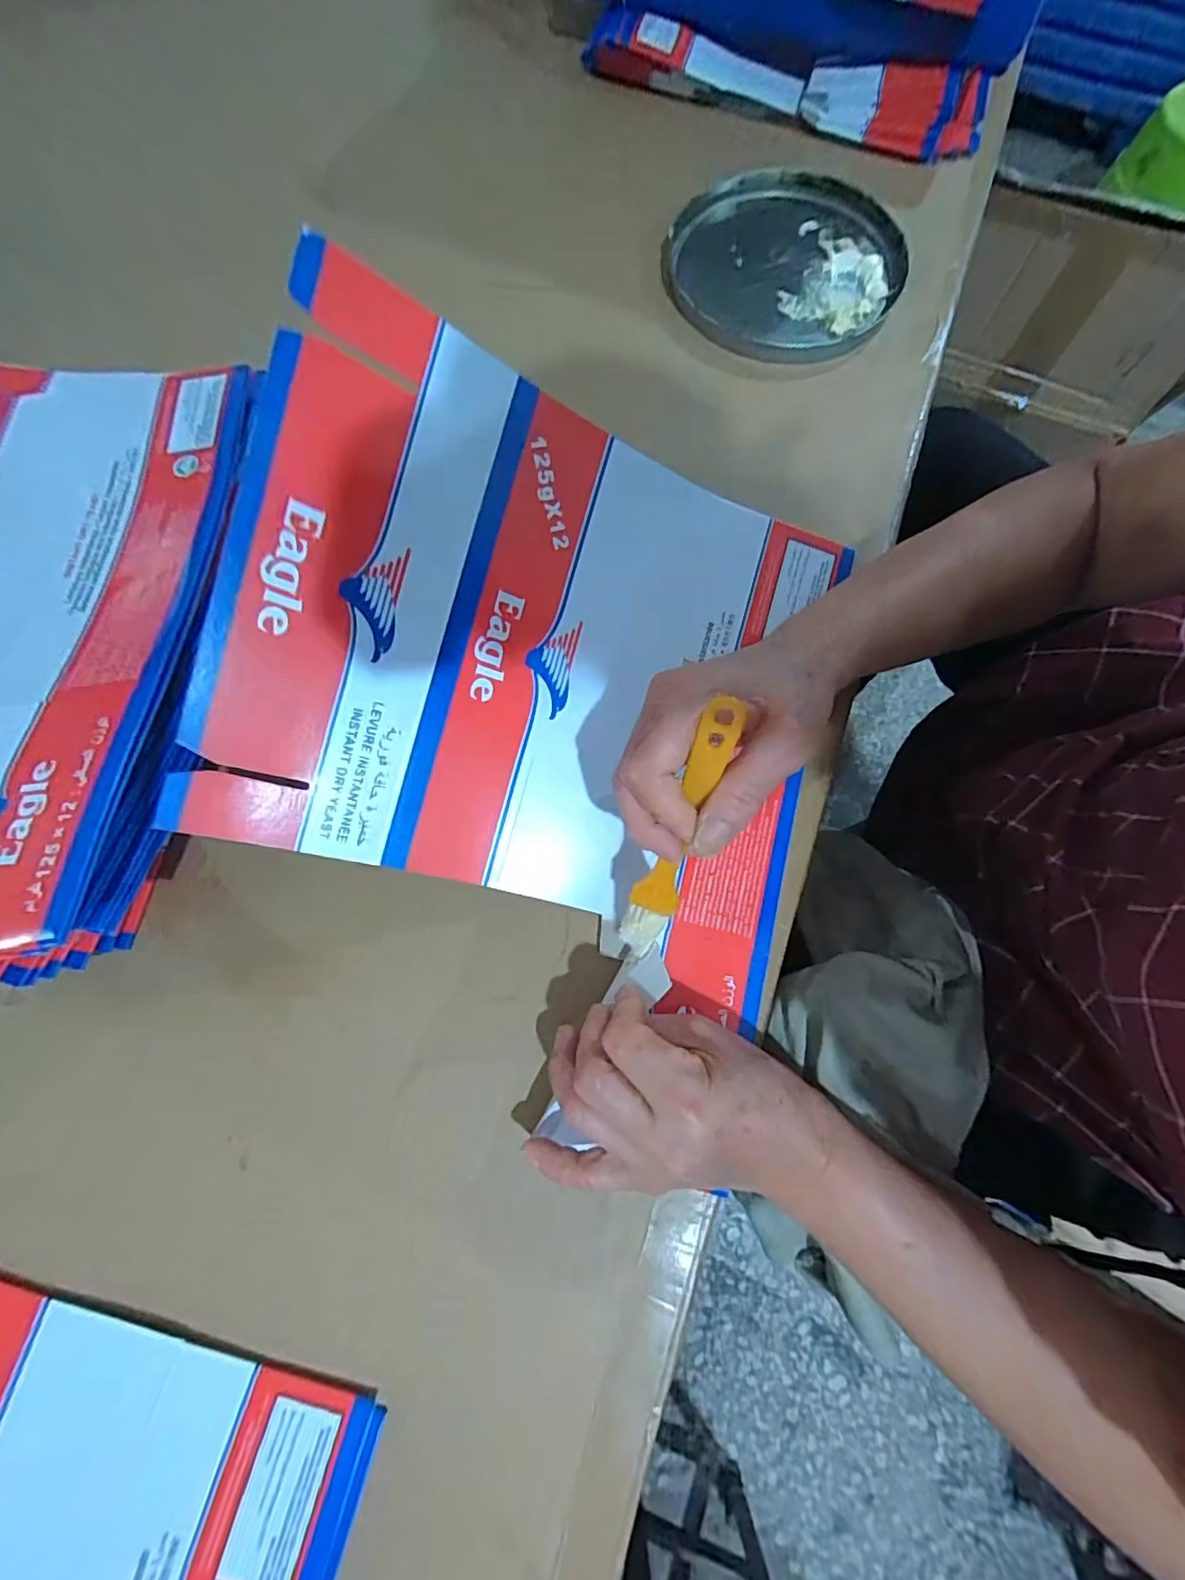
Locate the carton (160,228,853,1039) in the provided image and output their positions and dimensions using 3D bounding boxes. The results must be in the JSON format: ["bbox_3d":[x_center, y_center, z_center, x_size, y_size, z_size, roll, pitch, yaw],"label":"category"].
[{"bbox_3d":[-0.015,-0.051,0.262,0.278,0.060,0.253,15,94,-24],"label":"carton"}]

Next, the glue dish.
[{"bbox_3d":[0.142,-0.389,0.414,0.174,0.012,0.169,0,76,-2],"label":"glue dish"}]

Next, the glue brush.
[{"bbox_3d":[0.035,0.024,0.243,0.021,0.139,0.016,13,39,2],"label":"glue brush"}]

